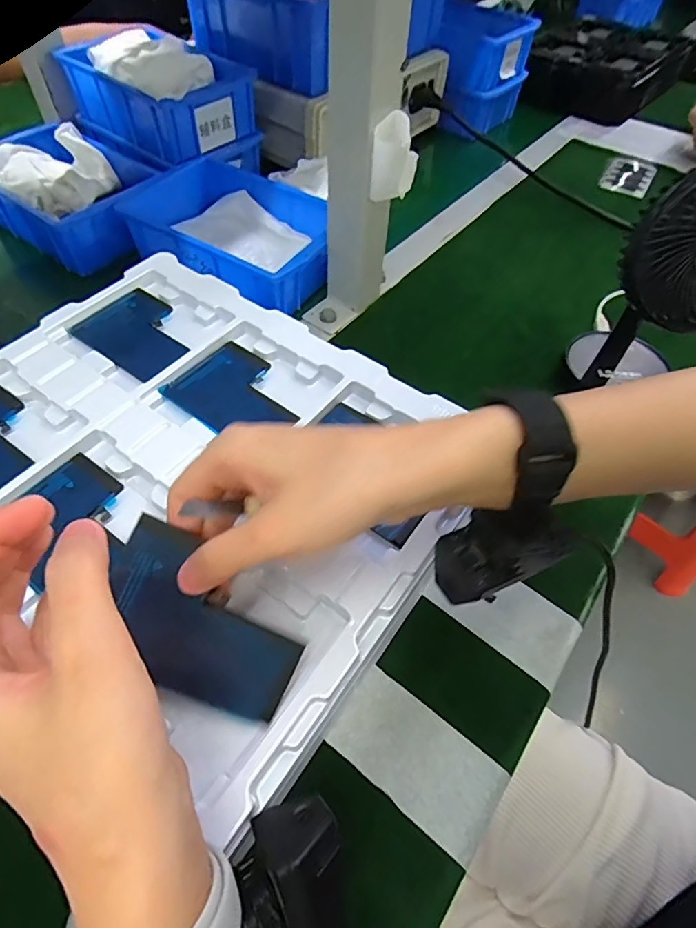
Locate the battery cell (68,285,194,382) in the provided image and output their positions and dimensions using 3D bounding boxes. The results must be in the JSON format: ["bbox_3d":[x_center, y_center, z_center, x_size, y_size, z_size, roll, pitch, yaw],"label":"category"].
[{"bbox_3d":[-0.156,-0.099,0.370,0.086,0.006,0.066,34,60,19],"label":"battery cell"}]

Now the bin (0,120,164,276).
[{"bbox_3d":[-0.316,-0.308,0.553,0.232,0.059,0.140,33,59,17],"label":"bin"}]

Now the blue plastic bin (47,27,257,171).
[{"bbox_3d":[-0.216,-0.436,0.584,0.189,0.080,0.138,36,61,21],"label":"blue plastic bin"}]

